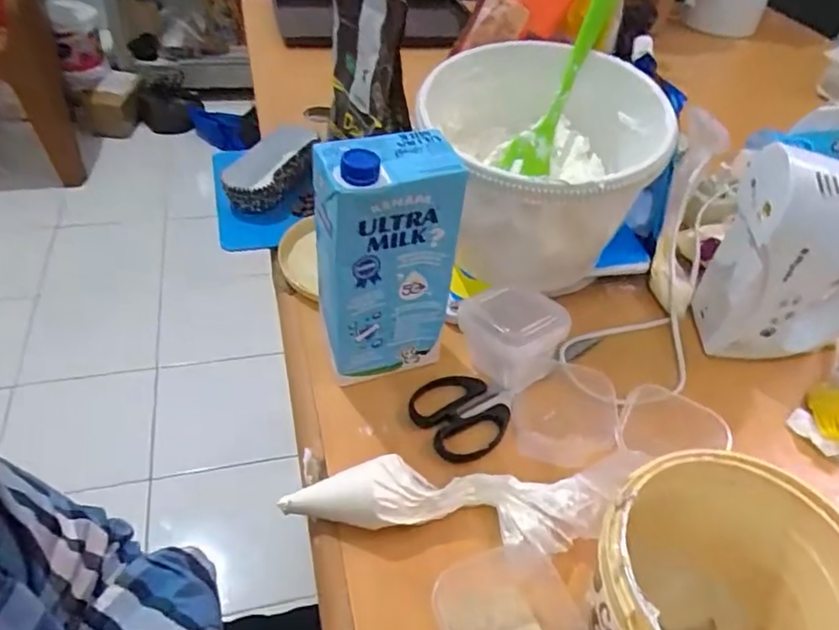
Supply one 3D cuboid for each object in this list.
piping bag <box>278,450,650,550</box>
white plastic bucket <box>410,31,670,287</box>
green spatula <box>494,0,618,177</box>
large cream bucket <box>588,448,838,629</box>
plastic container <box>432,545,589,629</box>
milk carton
[{"bbox_3d":[0.028,0.127,0.415,0.238,0.036,0.052,3,44,-4],"label":"piping bag"},{"bbox_3d":[0.109,-0.123,0.538,0.175,0.159,0.199,-1,44,-8],"label":"white plastic bucket"},{"bbox_3d":[0.140,-0.237,0.540,0.041,0.038,0.239,25,89,18],"label":"green spatula"},{"bbox_3d":[0.160,0.157,0.328,0.125,0.110,0.138,35,50,26],"label":"large cream bucket"},{"bbox_3d":[0.059,0.188,0.367,0.086,0.043,0.083,-11,47,-17],"label":"plastic container"},{"bbox_3d":[-0.030,-0.037,0.455,0.100,0.193,0.056,-15,48,-21],"label":"milk carton"}]

